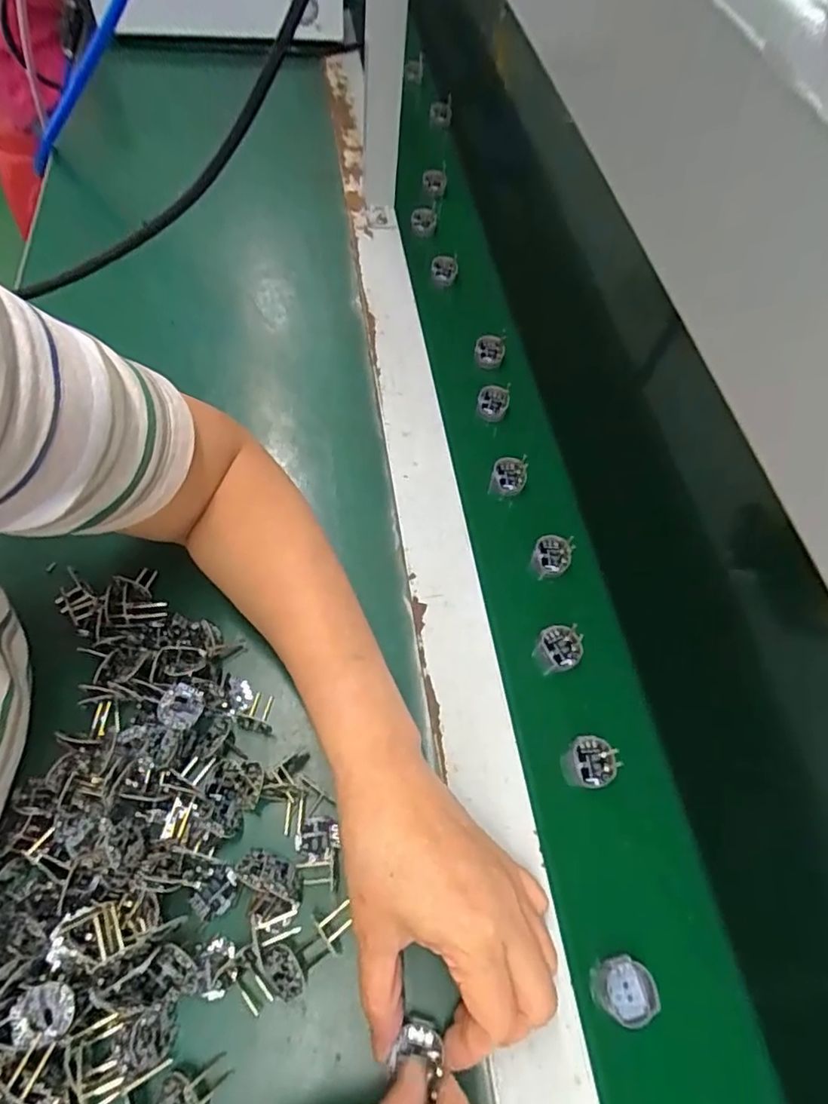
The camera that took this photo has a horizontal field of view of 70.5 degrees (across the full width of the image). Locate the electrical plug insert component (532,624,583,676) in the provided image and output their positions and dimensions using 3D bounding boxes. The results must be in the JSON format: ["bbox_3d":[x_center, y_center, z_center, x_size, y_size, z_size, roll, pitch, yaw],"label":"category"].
[{"bbox_3d":[0.097,0.065,0.392,0.033,0.008,0.029,-32,75,-7],"label":"electrical plug insert component"}]

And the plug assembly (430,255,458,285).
[{"bbox_3d":[0.031,-0.290,0.601,0.027,0.019,0.022,5,61,-3],"label":"plug assembly"}]

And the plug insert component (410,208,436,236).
[{"bbox_3d":[0.010,-0.362,0.645,0.027,0.032,0.015,1,59,-1],"label":"plug insert component"}]

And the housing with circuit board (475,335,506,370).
[{"bbox_3d":[0.070,-0.184,0.540,0.026,0.022,0.021,11,61,1],"label":"housing with circuit board"}]

